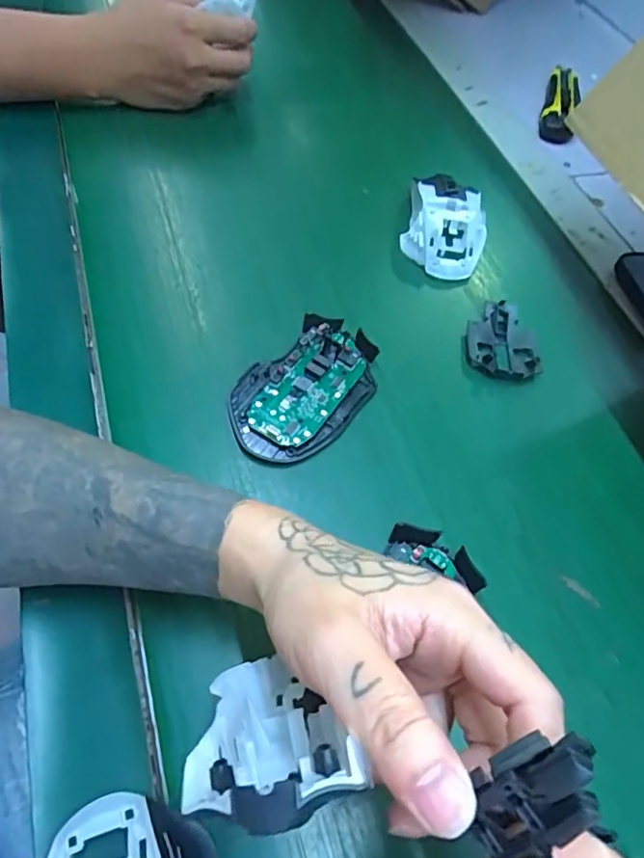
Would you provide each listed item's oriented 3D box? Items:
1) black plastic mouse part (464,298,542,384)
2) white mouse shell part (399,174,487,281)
[{"bbox_3d":[0.134,-0.067,0.408,0.053,0.015,0.066,8,50,4],"label":"black plastic mouse part"},{"bbox_3d":[0.100,-0.162,0.454,0.064,0.052,0.072,13,51,8],"label":"white mouse shell part"}]

